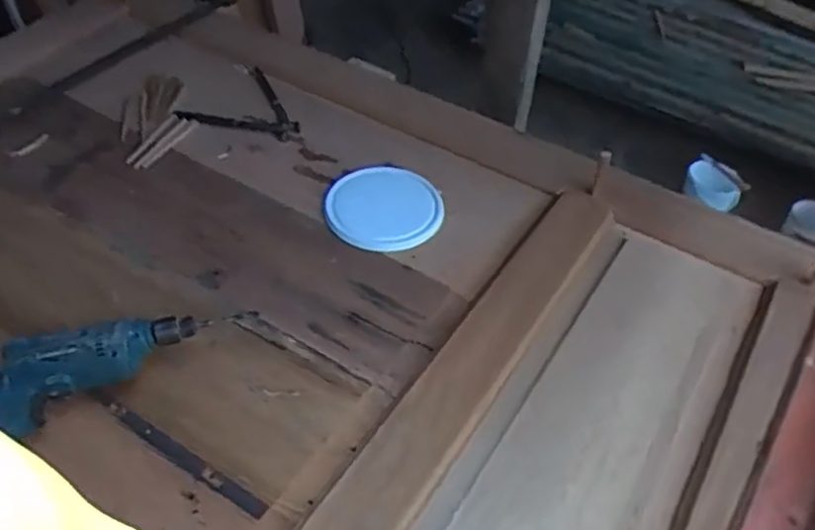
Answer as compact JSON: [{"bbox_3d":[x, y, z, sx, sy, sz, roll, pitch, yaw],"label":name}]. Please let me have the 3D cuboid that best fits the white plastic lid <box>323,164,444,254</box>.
[{"bbox_3d":[-0.034,-0.092,1.065,0.169,0.020,0.179,1,46,-1],"label":"white plastic lid"}]

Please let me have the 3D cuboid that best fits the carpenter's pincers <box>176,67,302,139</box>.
[{"bbox_3d":[-0.302,-0.267,1.210,0.169,0.023,0.200,-20,50,-21],"label":"carpenter's pincers"}]

